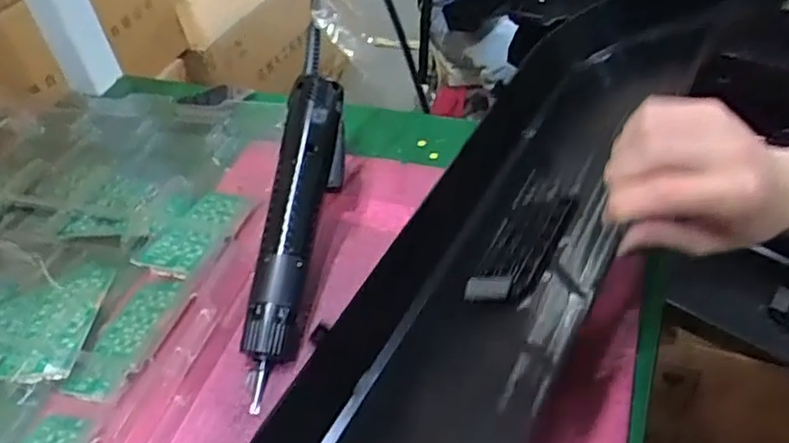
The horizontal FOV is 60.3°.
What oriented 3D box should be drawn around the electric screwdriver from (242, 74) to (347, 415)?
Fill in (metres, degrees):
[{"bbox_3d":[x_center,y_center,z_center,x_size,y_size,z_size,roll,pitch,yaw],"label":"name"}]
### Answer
[{"bbox_3d":[-0.064,0.005,0.447,0.041,0.037,0.225,5,70,11],"label":"electric screwdriver"}]

